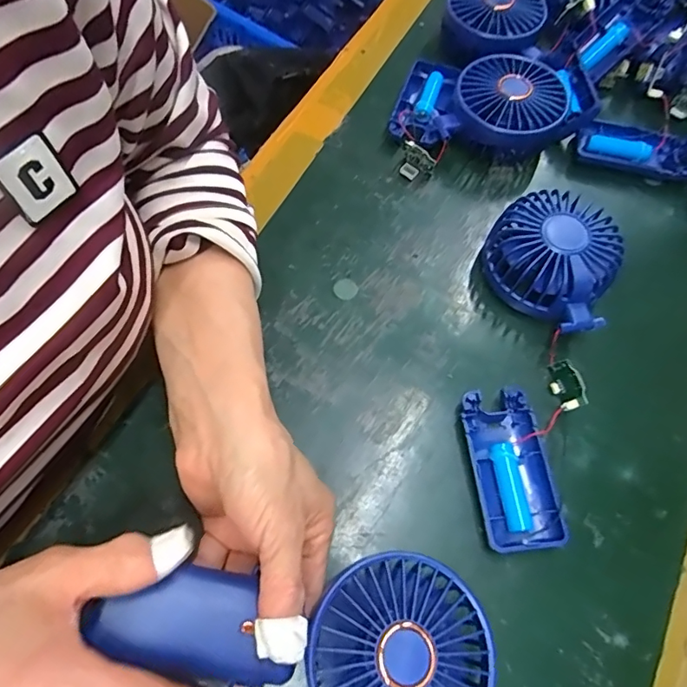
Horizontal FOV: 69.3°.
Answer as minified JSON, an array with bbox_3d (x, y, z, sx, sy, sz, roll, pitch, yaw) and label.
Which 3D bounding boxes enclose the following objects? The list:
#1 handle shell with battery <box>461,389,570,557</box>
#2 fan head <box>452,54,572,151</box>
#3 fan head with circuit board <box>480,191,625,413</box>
[{"bbox_3d":[0.098,0.074,0.299,0.044,0.015,0.091,-6,66,-5],"label":"handle shell with battery"},{"bbox_3d":[0.130,-0.187,0.397,0.082,0.045,0.080,42,71,15],"label":"fan head"},{"bbox_3d":[0.154,-0.034,0.334,0.081,0.044,0.139,-17,67,-10],"label":"fan head with circuit board"}]

